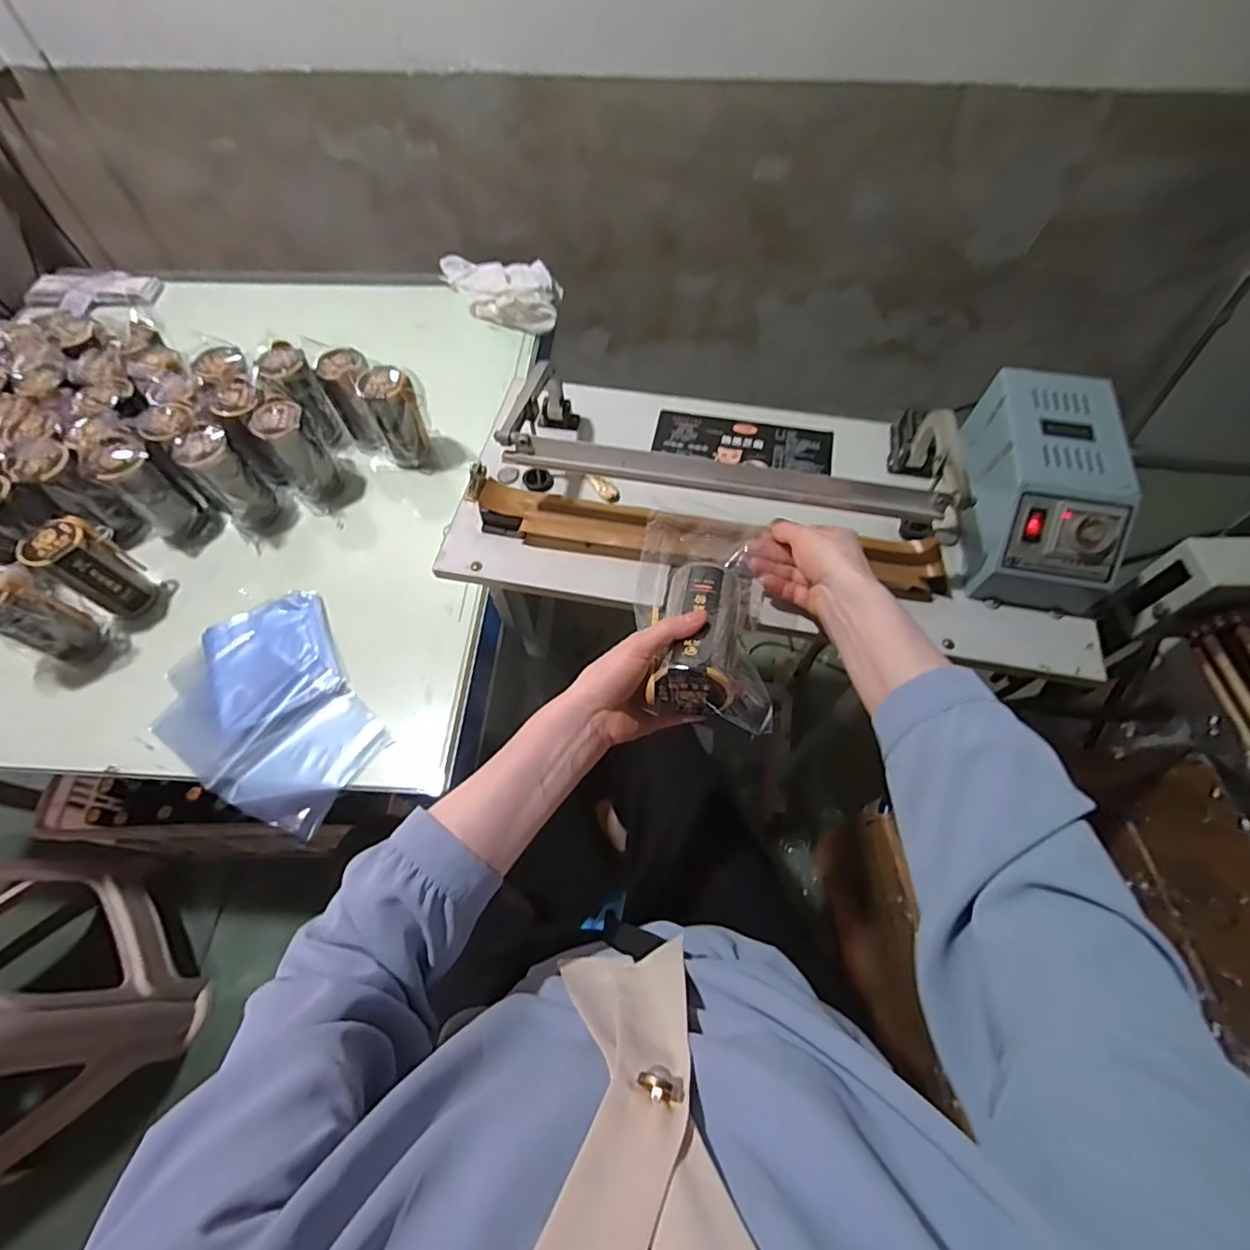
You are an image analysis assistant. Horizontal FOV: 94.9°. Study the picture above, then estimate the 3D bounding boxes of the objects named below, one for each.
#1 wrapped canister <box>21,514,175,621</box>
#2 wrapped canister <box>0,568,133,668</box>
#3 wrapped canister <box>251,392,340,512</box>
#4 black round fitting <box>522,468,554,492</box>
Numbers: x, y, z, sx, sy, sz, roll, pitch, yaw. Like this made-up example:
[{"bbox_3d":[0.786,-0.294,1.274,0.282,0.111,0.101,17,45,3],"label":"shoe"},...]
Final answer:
[{"bbox_3d":[-0.664,-0.069,0.728,0.061,0.134,0.079,26,64,14],"label":"wrapped canister"},{"bbox_3d":[-0.703,-0.006,0.690,0.078,0.137,0.074,21,63,12],"label":"wrapped canister"},{"bbox_3d":[-0.463,-0.242,0.823,0.067,0.139,0.089,-14,61,-8],"label":"wrapped canister"},{"bbox_3d":[-0.101,-0.168,0.666,0.037,0.016,0.020,12,61,7],"label":"black round fitting"}]

